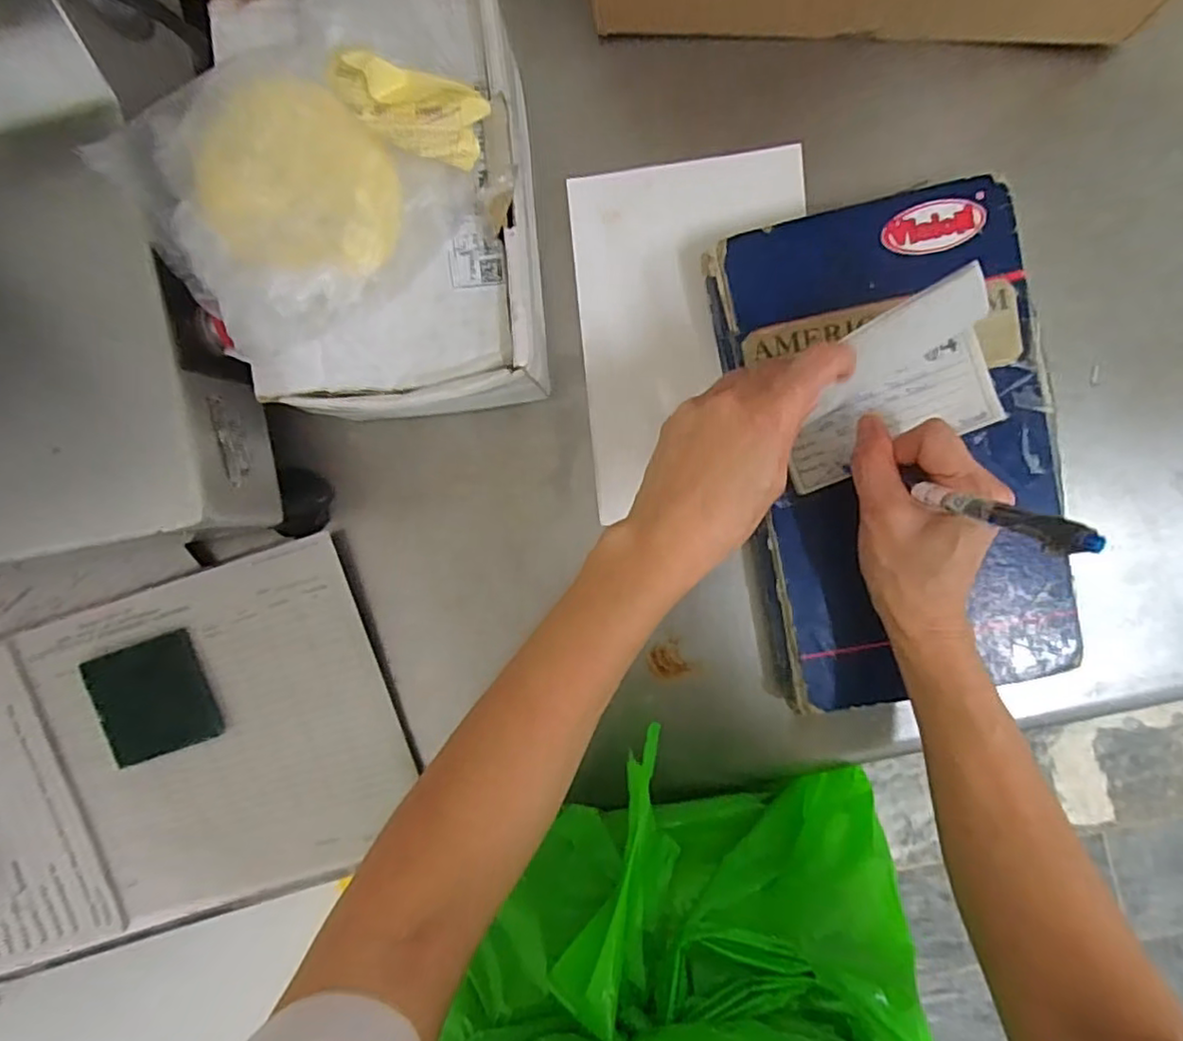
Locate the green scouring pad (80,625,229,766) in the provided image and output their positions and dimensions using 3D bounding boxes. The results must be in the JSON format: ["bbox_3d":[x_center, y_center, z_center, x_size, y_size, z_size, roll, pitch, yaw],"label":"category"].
[{"bbox_3d":[-0.294,0.120,0.423,0.080,0.008,0.074,-18,93,5],"label":"green scouring pad"}]

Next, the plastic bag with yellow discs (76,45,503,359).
[{"bbox_3d":[-0.132,-0.160,0.289,0.141,0.048,0.114,-42,89,6],"label":"plastic bag with yellow discs"}]

